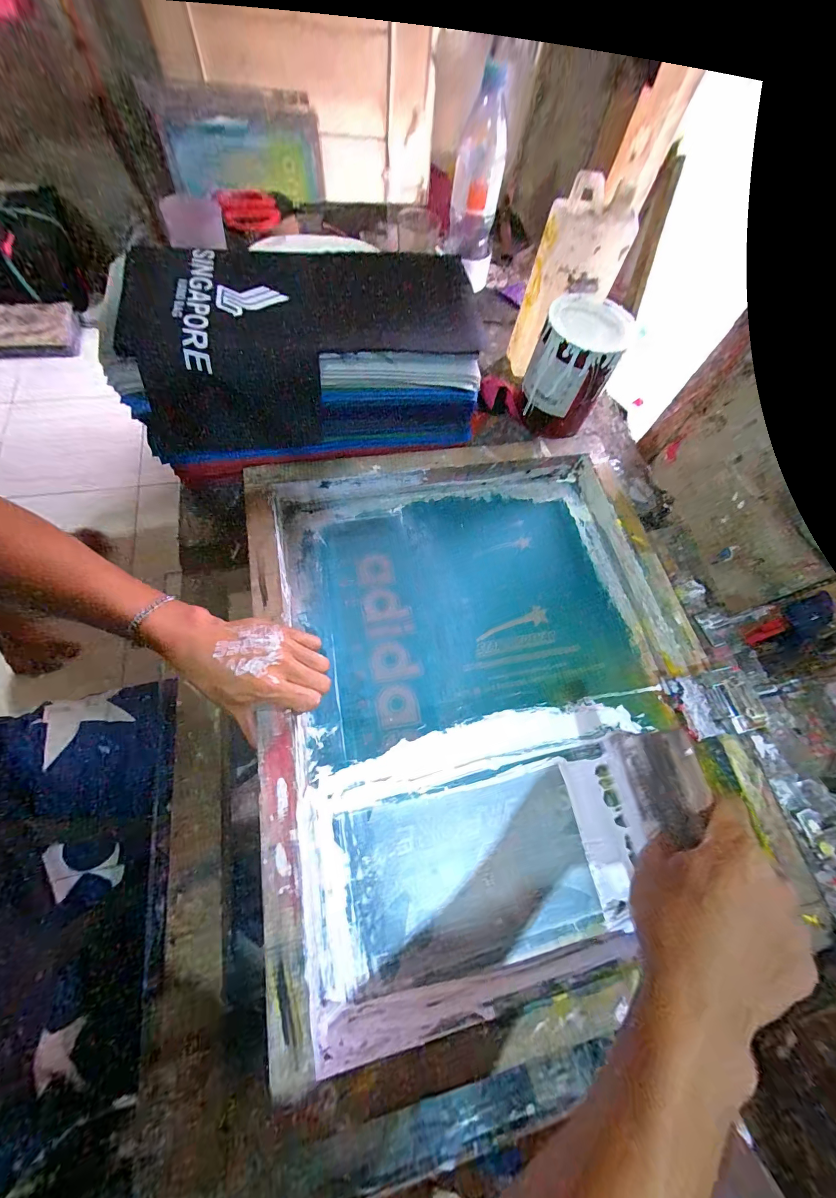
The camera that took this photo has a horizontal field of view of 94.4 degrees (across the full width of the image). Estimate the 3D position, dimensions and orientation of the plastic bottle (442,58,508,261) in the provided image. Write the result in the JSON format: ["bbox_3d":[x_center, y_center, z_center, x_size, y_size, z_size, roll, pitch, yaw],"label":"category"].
[{"bbox_3d":[0.093,-0.661,0.609,0.077,0.199,0.090,11,65,-2],"label":"plastic bottle"}]

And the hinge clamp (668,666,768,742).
[{"bbox_3d":[0.304,0.104,0.392,0.055,0.043,0.061,-11,68,-10],"label":"hinge clamp"}]

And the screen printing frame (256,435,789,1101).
[{"bbox_3d":[0.069,0.074,0.404,0.435,0.062,0.521,-8,69,-9],"label":"screen printing frame"}]

